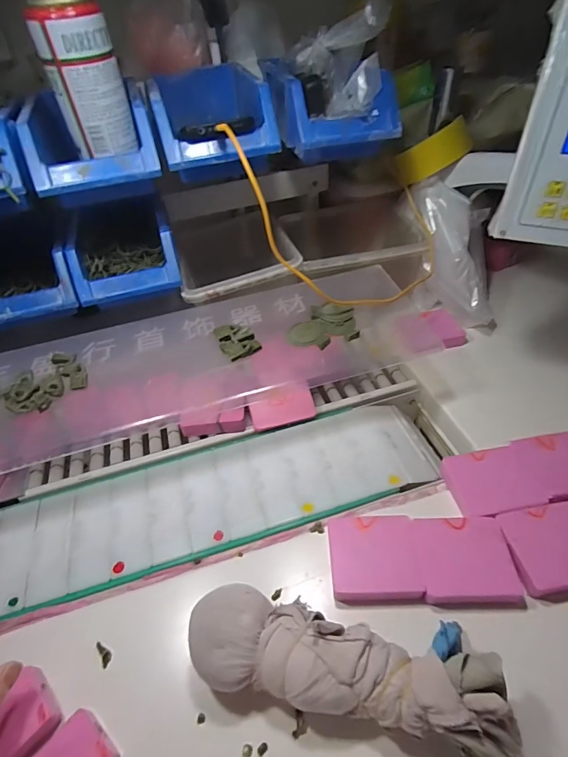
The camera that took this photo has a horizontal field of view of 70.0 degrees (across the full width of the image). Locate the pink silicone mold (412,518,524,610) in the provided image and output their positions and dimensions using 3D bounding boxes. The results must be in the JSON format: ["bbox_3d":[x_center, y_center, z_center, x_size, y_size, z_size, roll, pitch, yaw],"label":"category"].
[{"bbox_3d":[0.160,0.160,0.358,0.077,0.013,0.072,-3,44,4],"label":"pink silicone mold"}]

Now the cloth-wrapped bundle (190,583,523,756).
[{"bbox_3d":[0.042,0.208,0.295,0.230,0.057,0.067,6,45,12],"label":"cloth-wrapped bundle"}]

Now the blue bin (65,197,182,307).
[{"bbox_3d":[-0.208,-0.170,0.528,0.123,0.071,0.137,-16,45,-10],"label":"blue bin"}]

